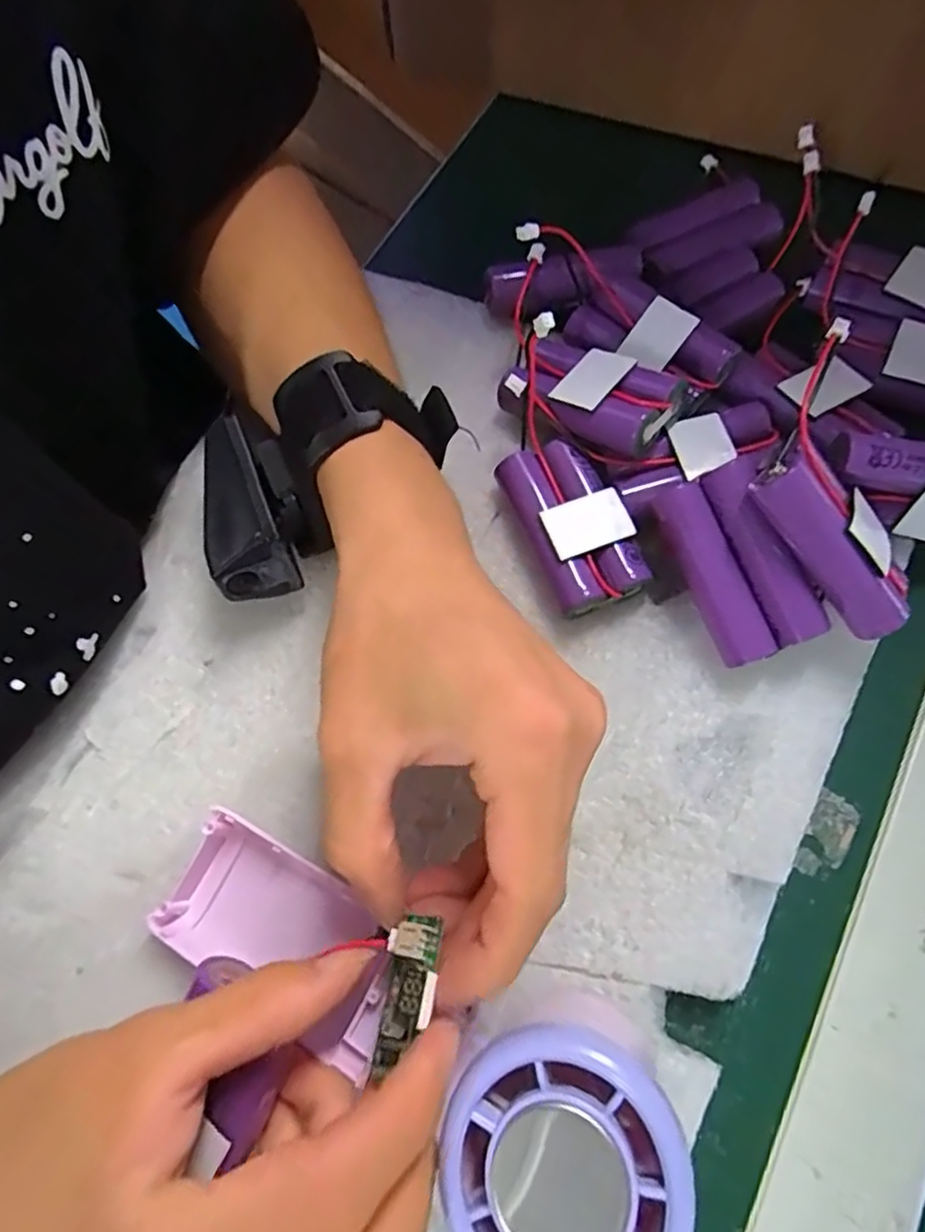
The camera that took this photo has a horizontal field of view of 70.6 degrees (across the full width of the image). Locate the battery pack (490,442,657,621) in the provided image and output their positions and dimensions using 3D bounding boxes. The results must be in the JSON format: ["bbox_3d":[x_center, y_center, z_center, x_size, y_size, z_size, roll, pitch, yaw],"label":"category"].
[{"bbox_3d":[0.041,-0.034,0.249,0.036,0.021,0.065,-24,68,-4],"label":"battery pack"}]

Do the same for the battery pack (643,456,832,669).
[{"bbox_3d":[0.096,-0.019,0.230,0.039,0.016,0.066,-25,86,27],"label":"battery pack"}]

